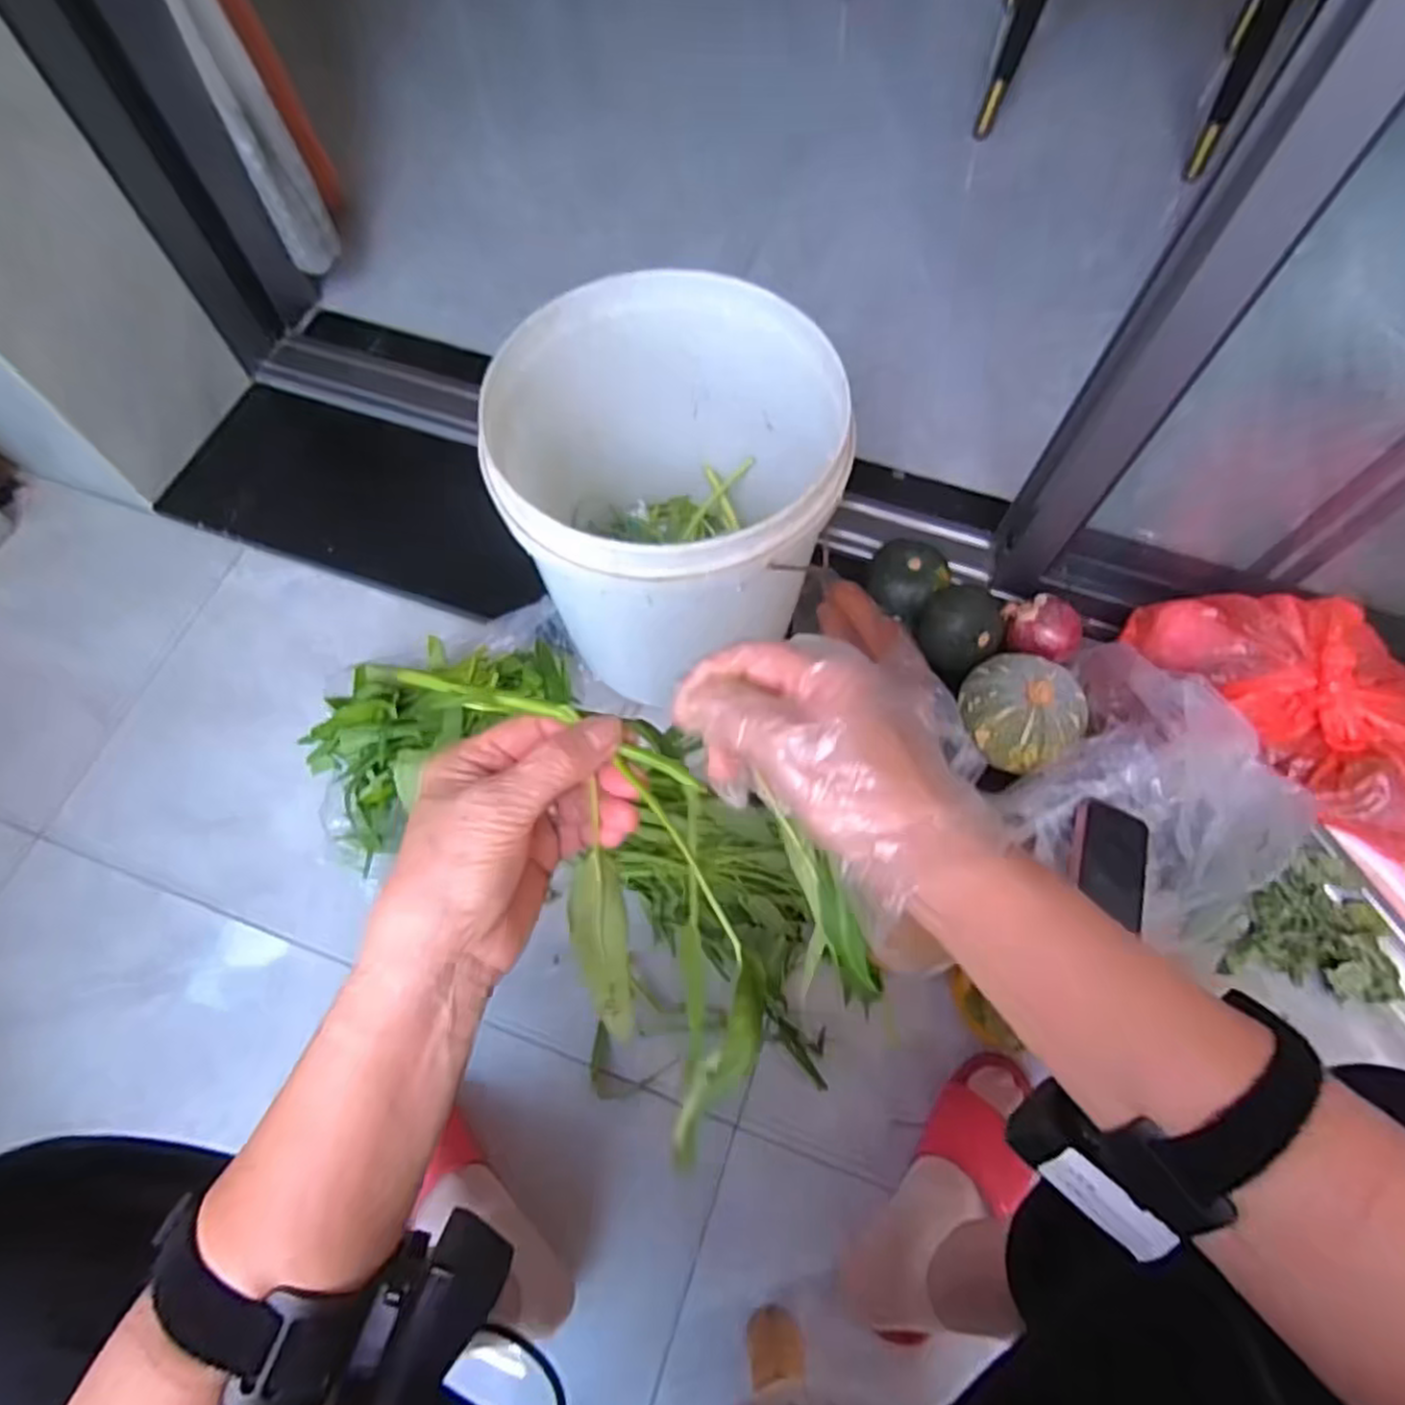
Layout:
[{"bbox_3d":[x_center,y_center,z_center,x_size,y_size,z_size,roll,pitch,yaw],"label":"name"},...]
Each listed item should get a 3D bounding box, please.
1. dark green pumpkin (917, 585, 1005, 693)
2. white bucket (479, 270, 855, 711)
[{"bbox_3d":[0.284,-0.083,0.819,0.079,0.076,0.086,0,67,0],"label":"dark green pumpkin"},{"bbox_3d":[-0.035,-0.191,0.723,0.269,0.270,0.294,5,67,2],"label":"white bucket"}]

